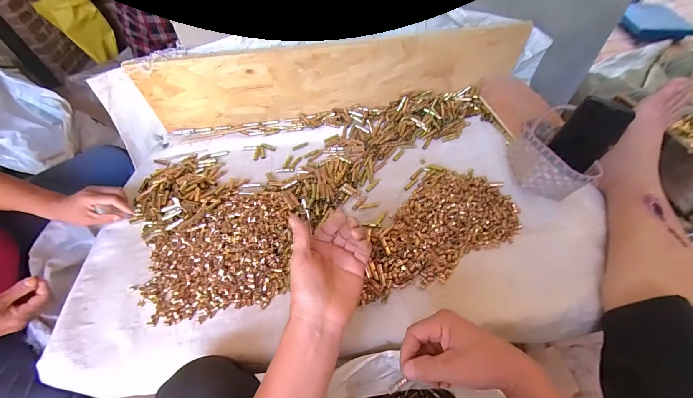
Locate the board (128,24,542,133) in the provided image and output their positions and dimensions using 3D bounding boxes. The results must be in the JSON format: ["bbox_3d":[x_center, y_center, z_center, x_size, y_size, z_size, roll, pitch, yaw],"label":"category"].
[{"bbox_3d":[-0.025,-0.286,0.732,0.885,0.193,0.034,-7,53,-1],"label":"board"}]

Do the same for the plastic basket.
[{"bbox_3d":[0.370,-0.080,0.535,0.141,0.137,0.097,31,61,24],"label":"plastic basket"}]

